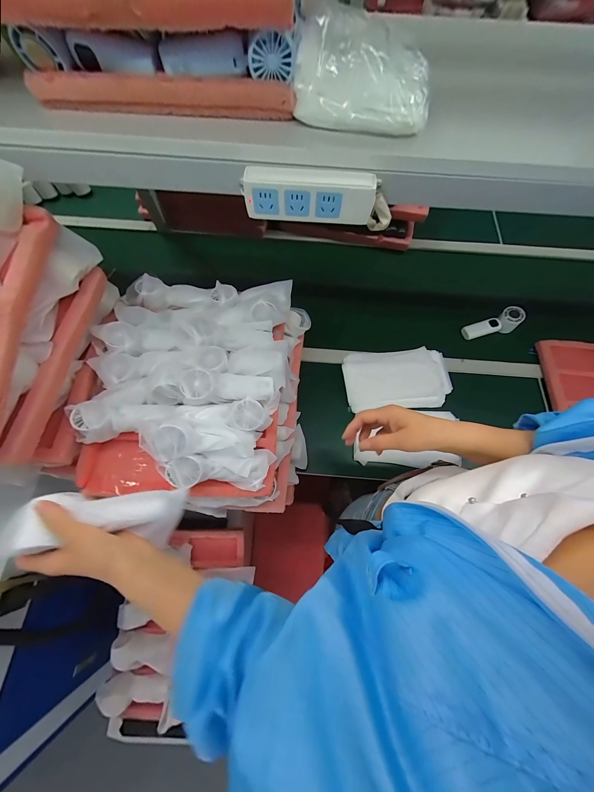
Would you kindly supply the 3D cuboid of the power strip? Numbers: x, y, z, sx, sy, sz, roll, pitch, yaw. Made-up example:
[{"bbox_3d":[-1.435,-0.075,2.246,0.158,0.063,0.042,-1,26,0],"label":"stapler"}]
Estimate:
[{"bbox_3d":[0.016,-0.263,0.356,0.168,0.049,0.027,5,70,1],"label":"power strip"}]

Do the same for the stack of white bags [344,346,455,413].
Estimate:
[{"bbox_3d":[0.260,-0.047,0.700,0.271,0.022,0.161,-5,70,-3],"label":"stack of white bags"}]

